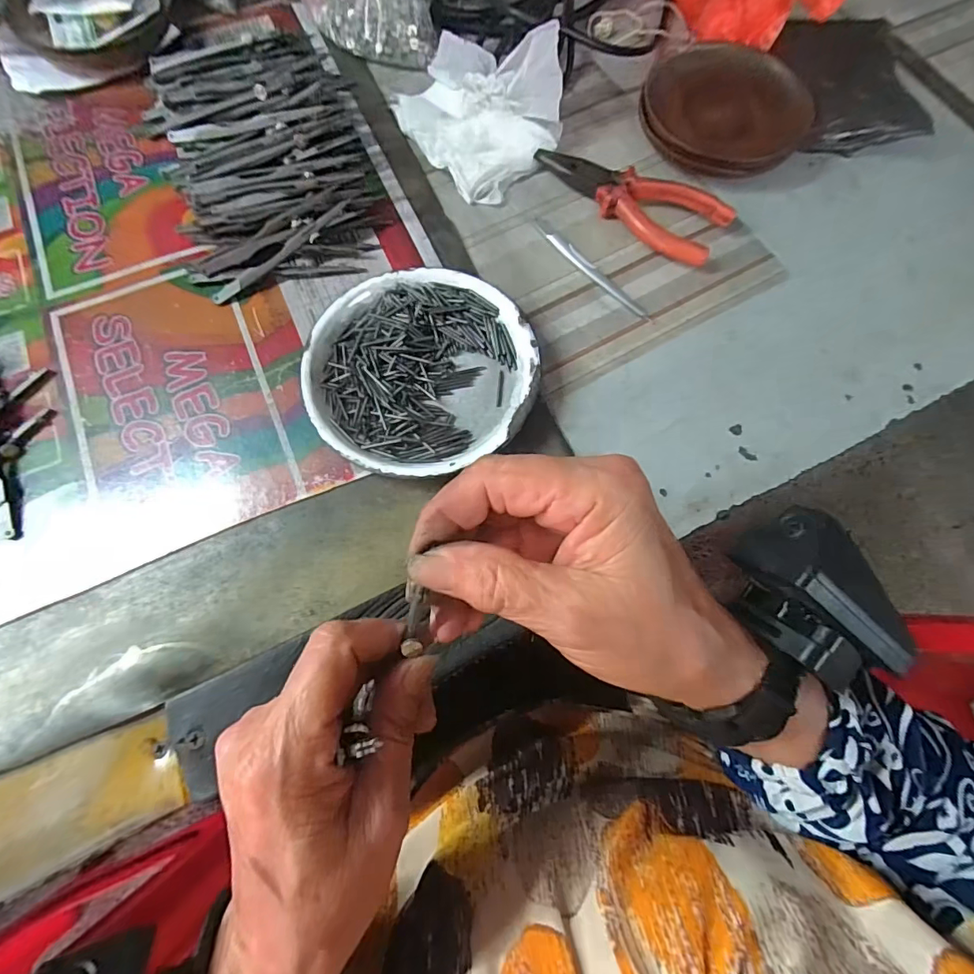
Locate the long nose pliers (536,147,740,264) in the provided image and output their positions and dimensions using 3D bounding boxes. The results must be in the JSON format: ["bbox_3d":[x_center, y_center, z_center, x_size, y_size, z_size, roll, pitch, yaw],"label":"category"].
[{"bbox_3d":[0.098,-0.199,0.328,0.132,0.018,0.048,38,75,10],"label":"long nose pliers"}]

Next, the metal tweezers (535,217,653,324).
[{"bbox_3d":[0.069,-0.145,0.318,0.009,0.004,0.104,-41,78,-13],"label":"metal tweezers"}]

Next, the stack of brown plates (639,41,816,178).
[{"bbox_3d":[0.167,-0.265,0.340,0.111,0.028,0.090,25,74,6],"label":"stack of brown plates"}]

